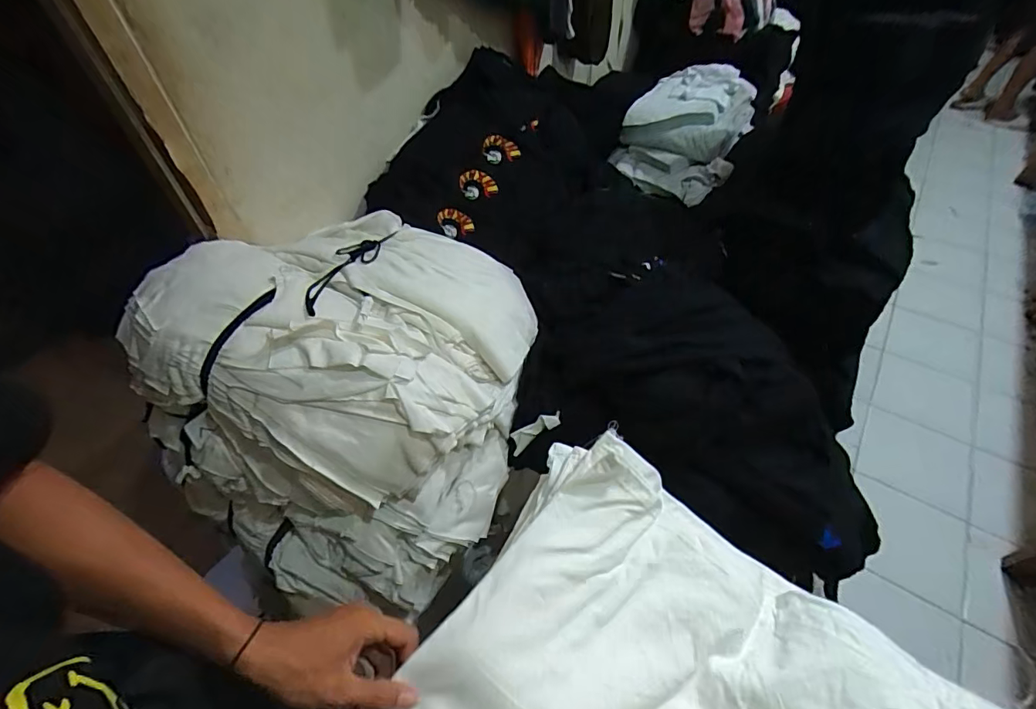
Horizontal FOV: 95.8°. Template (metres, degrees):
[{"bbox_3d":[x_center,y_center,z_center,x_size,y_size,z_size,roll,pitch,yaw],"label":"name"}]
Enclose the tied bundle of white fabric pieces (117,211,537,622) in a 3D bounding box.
[{"bbox_3d":[-0.297,0.022,0.837,0.589,0.336,0.601,9,50,11],"label":"tied bundle of white fabric pieces"}]

